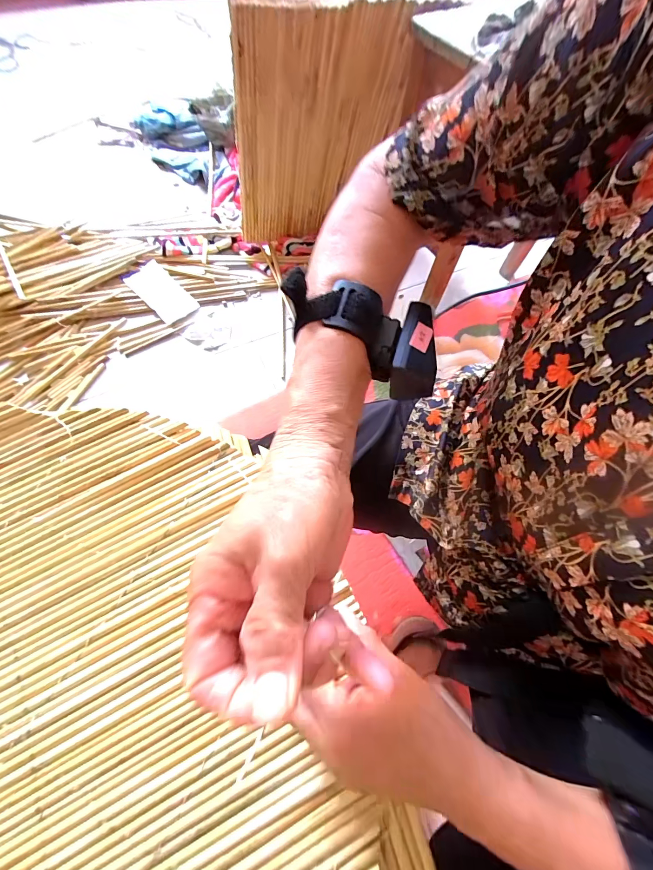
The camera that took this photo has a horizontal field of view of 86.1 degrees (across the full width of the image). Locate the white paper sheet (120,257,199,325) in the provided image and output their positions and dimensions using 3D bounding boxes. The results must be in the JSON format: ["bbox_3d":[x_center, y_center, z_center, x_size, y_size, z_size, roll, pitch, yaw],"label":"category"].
[{"bbox_3d":[-0.403,-0.351,0.853,0.180,0.009,0.095,45,67,8],"label":"white paper sheet"}]

